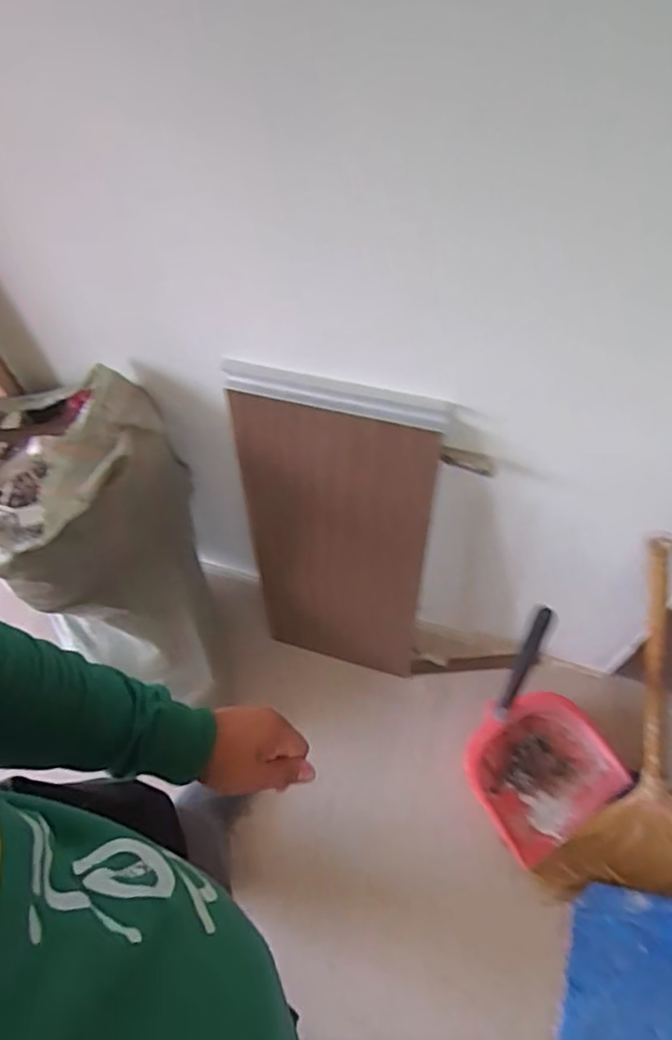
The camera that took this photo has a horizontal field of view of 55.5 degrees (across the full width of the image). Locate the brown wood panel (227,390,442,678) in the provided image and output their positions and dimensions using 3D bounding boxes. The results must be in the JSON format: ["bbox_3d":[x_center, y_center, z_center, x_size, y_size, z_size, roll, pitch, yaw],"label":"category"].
[{"bbox_3d":[-0.006,0.065,1.164,0.326,0.684,0.033,13,51,13],"label":"brown wood panel"}]

